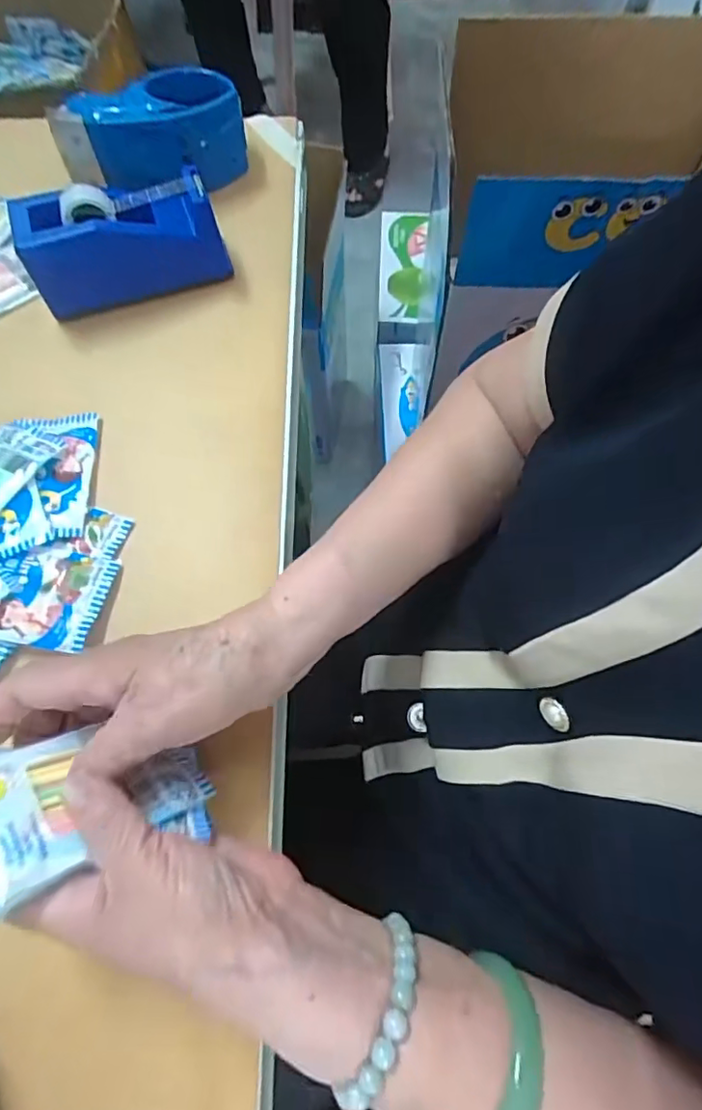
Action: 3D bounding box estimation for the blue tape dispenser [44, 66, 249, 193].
[{"bbox_3d":[-0.173,-0.366,0.497,0.154,0.078,0.078,-34,71,-13],"label":"blue tape dispenser"}]

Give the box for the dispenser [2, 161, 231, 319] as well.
[{"bbox_3d":[-0.177,-0.247,0.443,0.147,0.071,0.053,-15,68,-6],"label":"dispenser"}]

